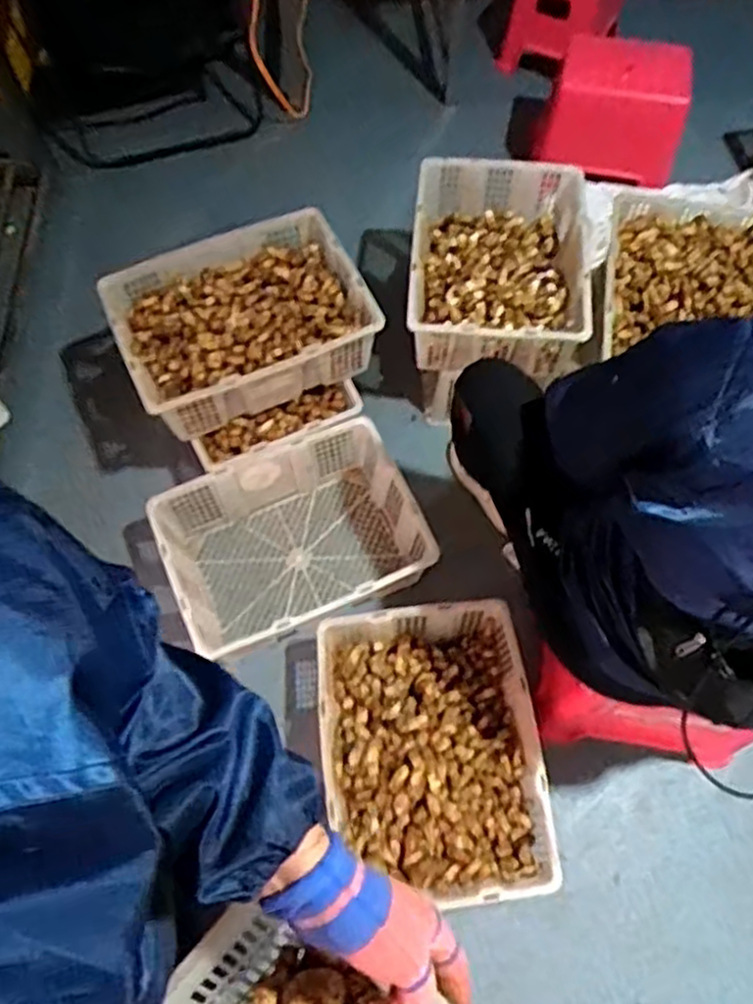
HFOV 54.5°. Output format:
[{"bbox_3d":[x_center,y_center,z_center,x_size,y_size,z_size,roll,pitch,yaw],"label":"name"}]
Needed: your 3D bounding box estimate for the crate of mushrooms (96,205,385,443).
[{"bbox_3d":[-0.282,-0.383,1.540,0.508,0.186,0.400,-22,64,-2],"label":"crate of mushrooms"}]

